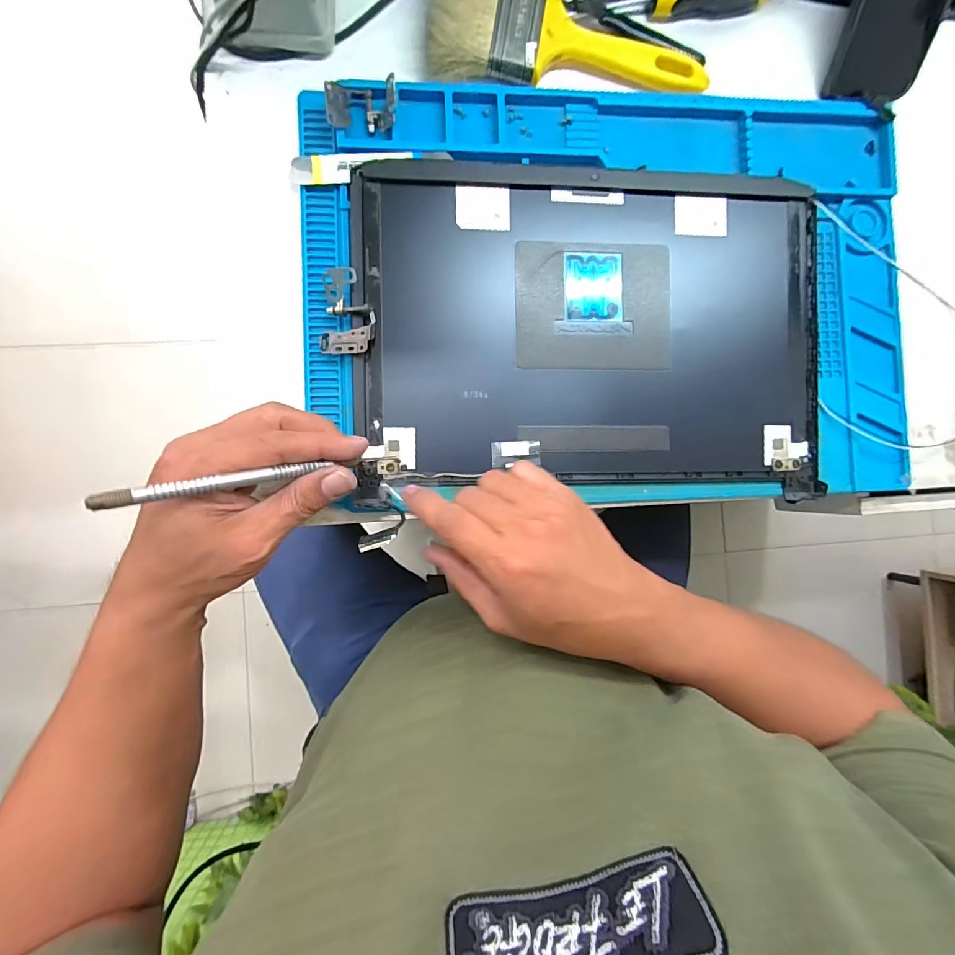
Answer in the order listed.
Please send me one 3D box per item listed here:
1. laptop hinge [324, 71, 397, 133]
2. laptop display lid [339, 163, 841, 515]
[{"bbox_3d":[-0.084,-0.272,0.311,0.050,0.020,0.026,-8,89,-5],"label":"laptop hinge"},{"bbox_3d":[0.092,-0.118,0.329,0.354,0.011,0.251,-2,89,-5],"label":"laptop display lid"}]

